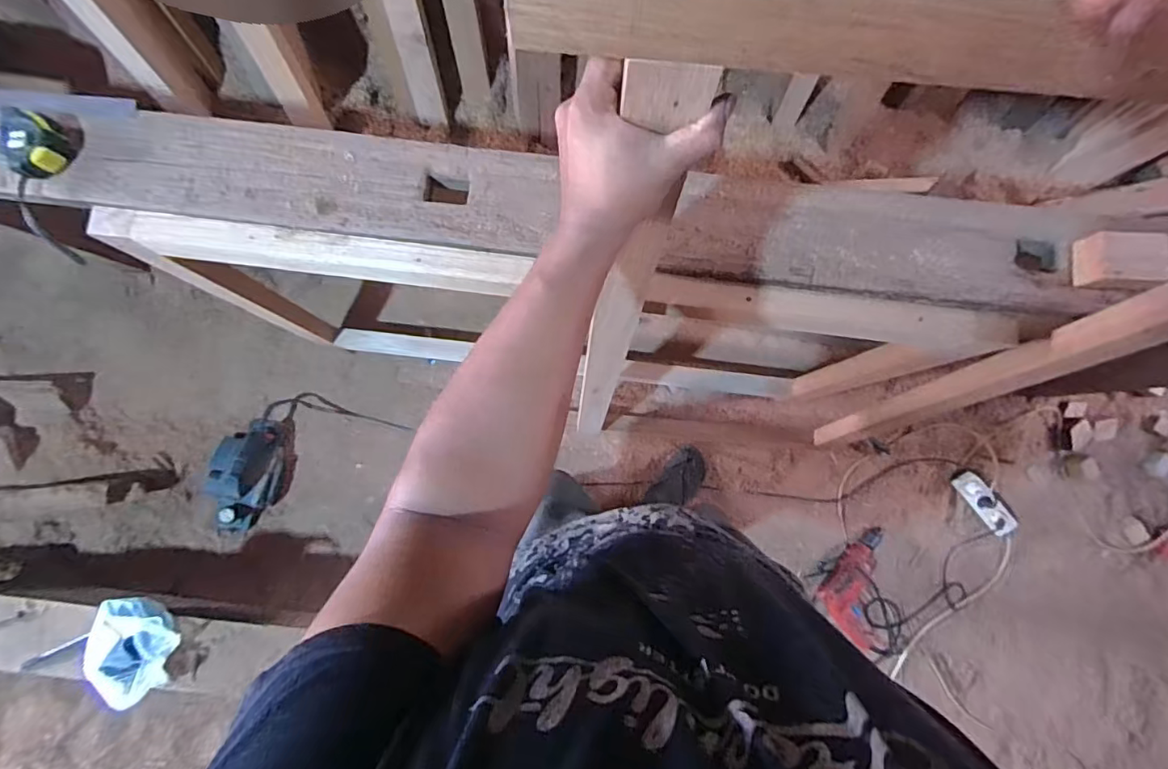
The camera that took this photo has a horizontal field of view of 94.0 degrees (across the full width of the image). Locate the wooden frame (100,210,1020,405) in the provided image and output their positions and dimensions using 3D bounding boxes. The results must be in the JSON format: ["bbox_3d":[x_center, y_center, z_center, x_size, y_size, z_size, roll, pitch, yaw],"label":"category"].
[{"bbox_3d":[-0.031,-0.101,1.064,1.222,0.741,0.084,7,88,-3],"label":"wooden frame"}]

